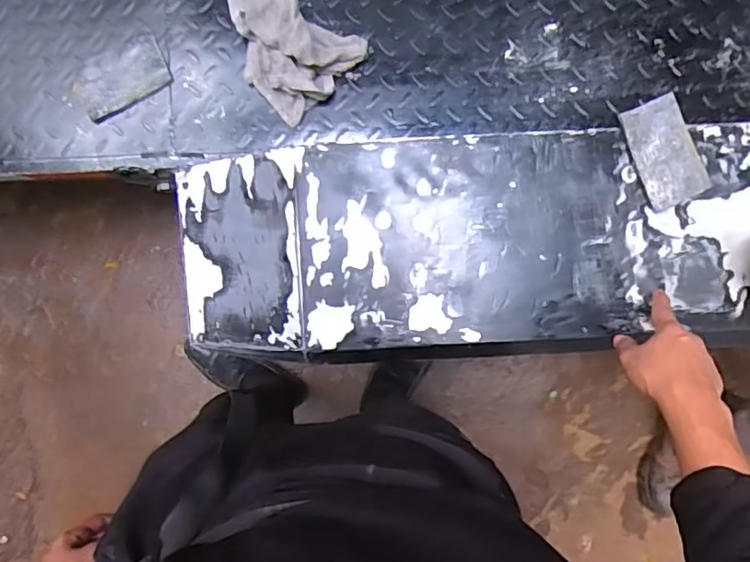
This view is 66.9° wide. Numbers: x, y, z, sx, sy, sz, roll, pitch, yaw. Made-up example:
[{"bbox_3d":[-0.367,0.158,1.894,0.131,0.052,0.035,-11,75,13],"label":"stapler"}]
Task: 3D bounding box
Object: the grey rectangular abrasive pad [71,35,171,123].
[{"bbox_3d":[-0.327,-0.262,0.729,0.122,0.007,0.074,-29,90,1],"label":"grey rectangular abrasive pad"}]

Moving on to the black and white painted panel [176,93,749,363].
[{"bbox_3d":[0.111,-0.044,0.664,0.721,0.100,0.242,-4,90,5],"label":"black and white painted panel"}]

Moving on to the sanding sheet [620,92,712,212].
[{"bbox_3d":[0.322,-0.142,0.630,0.072,0.006,0.115,-23,91,-5],"label":"sanding sheet"}]

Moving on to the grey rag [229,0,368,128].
[{"bbox_3d":[-0.121,-0.309,0.707,0.188,0.057,0.140,43,91,0],"label":"grey rag"}]

